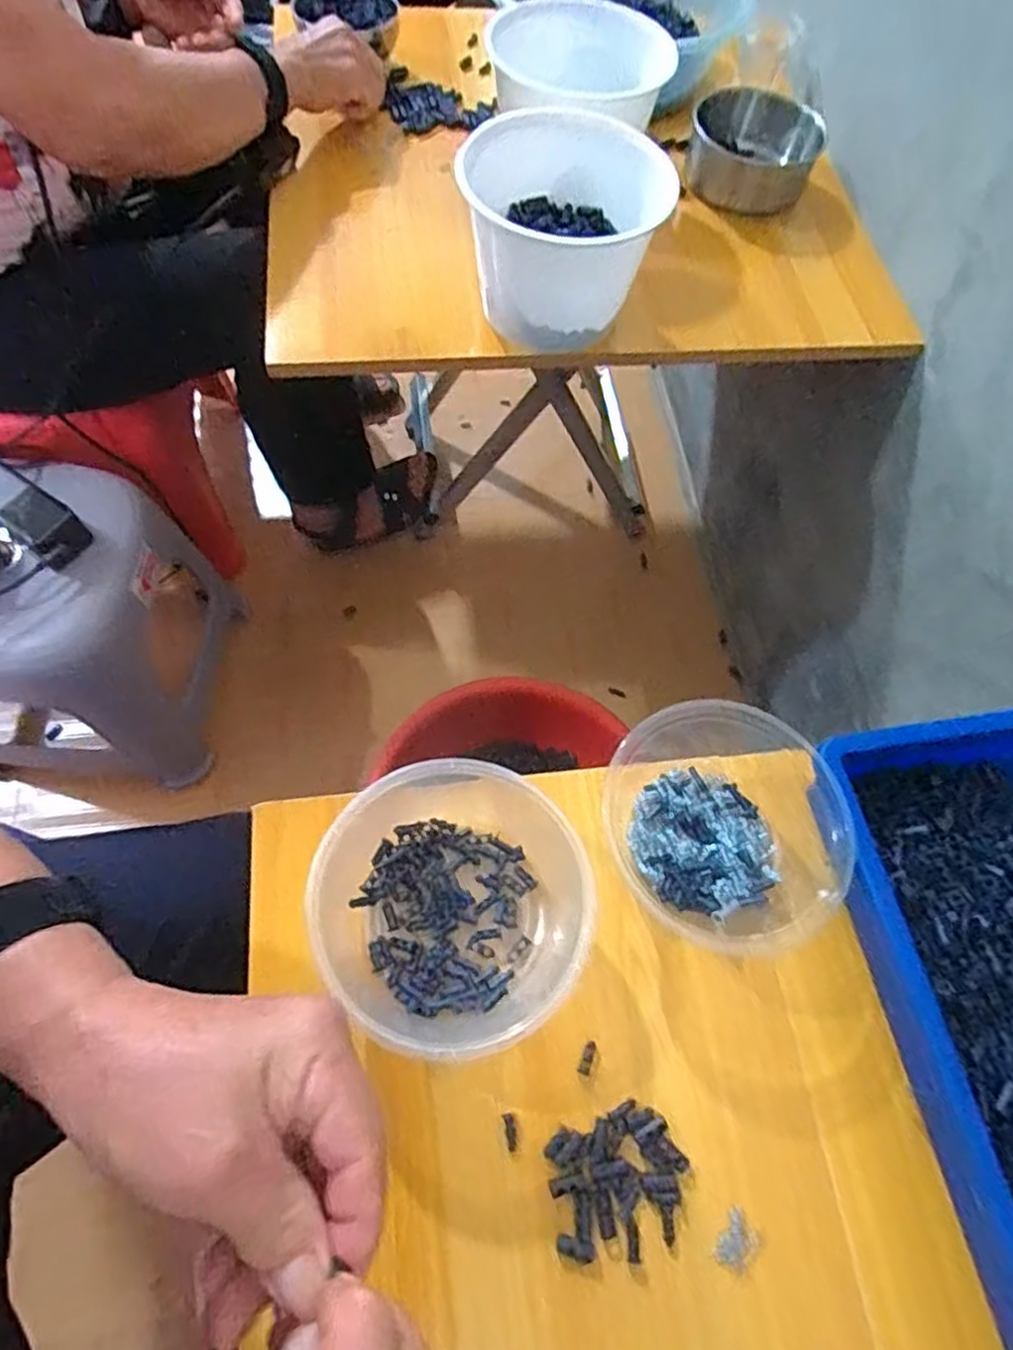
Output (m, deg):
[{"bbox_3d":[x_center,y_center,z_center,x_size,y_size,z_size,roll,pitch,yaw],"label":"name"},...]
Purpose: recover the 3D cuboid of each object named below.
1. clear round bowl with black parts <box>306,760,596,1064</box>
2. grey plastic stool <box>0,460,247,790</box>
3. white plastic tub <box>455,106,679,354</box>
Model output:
[{"bbox_3d":[-0.025,0.123,0.386,0.144,0.059,0.145,2,65,-3],"label":"clear round bowl with black parts"},{"bbox_3d":[-0.520,-0.035,0.869,0.256,0.304,0.286,8,65,0],"label":"grey plastic stool"},{"bbox_3d":[0.039,-0.365,0.607,0.145,0.124,0.167,-19,68,-12],"label":"white plastic tub"}]

